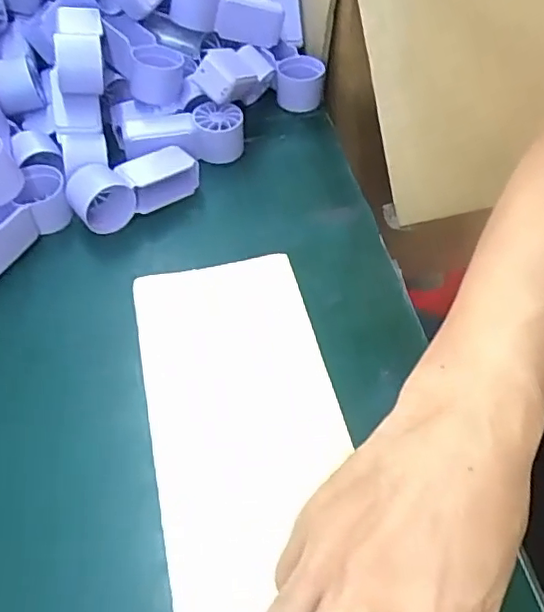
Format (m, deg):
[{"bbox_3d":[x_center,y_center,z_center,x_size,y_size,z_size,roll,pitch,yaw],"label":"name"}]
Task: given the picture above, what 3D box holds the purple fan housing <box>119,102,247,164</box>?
[{"bbox_3d":[-0.067,-0.130,0.456,0.089,0.034,0.031,-10,55,-9],"label":"purple fan housing"}]

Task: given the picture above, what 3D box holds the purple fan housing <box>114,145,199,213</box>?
[{"bbox_3d":[-0.081,-0.091,0.432,0.050,0.029,0.029,-31,60,-21],"label":"purple fan housing"}]

